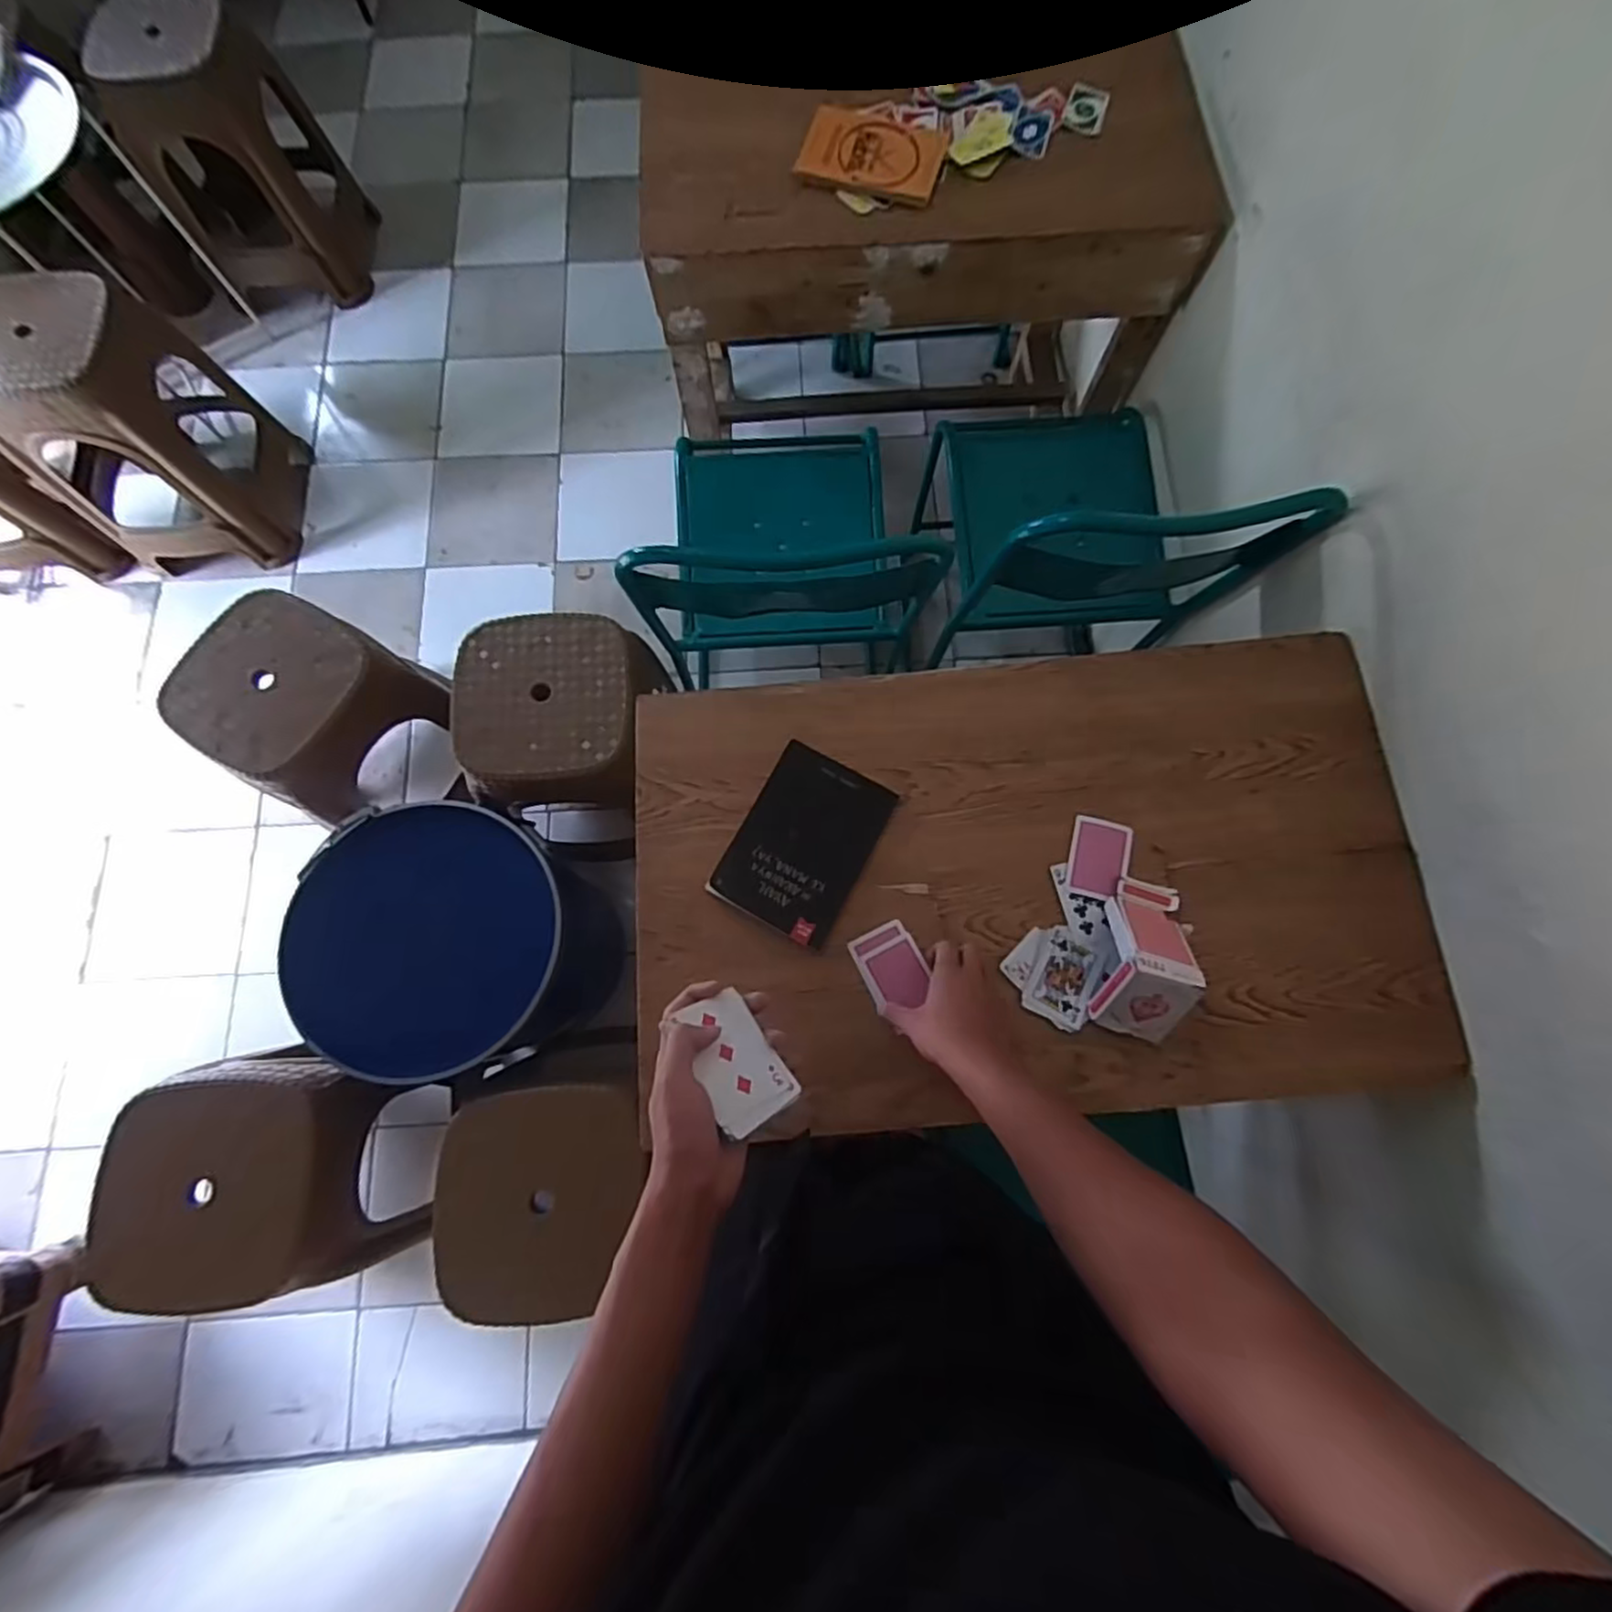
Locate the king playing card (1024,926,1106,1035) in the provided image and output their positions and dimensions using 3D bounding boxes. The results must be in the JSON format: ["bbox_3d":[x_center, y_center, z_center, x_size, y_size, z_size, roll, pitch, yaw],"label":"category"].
[{"bbox_3d":[0.262,0.173,0.714,0.060,0.004,0.092,23,77,6],"label":"king playing card"}]

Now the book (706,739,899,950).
[{"bbox_3d":[-0.002,0.038,0.746,0.131,0.020,0.186,28,78,7],"label":"book"}]

